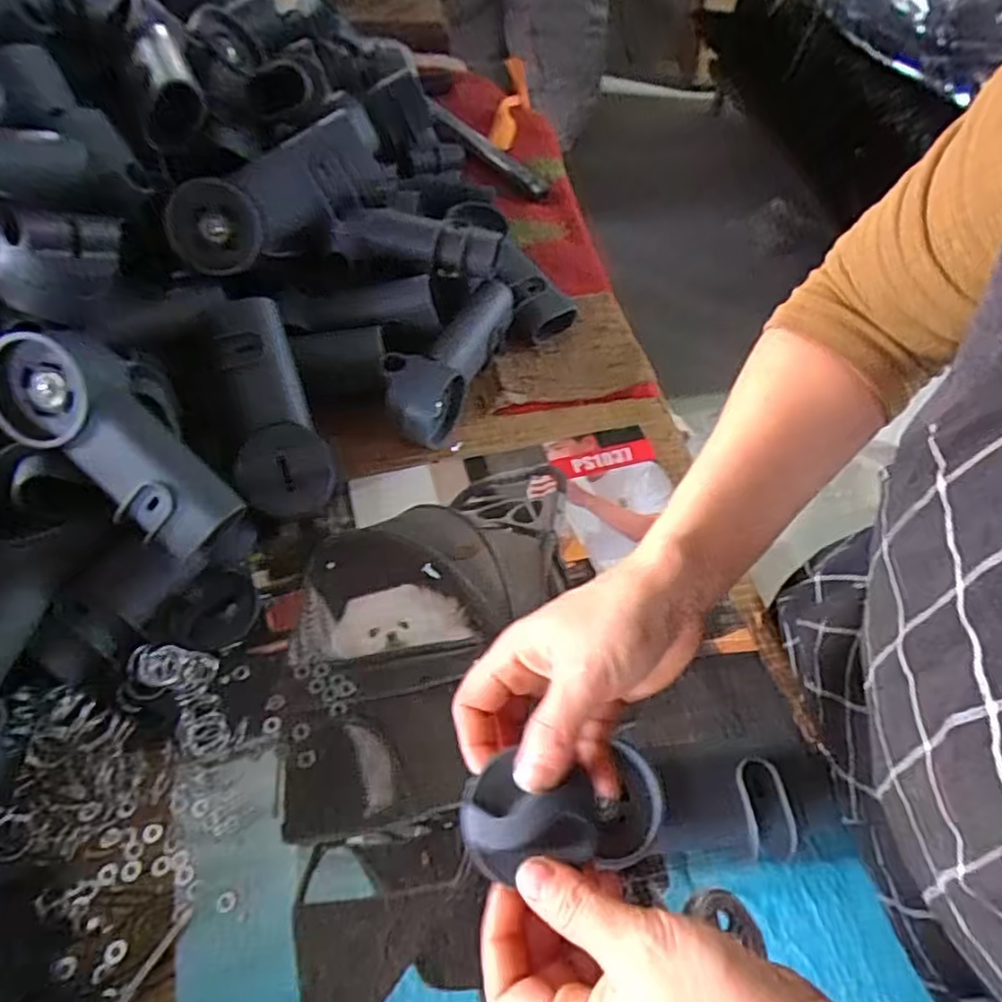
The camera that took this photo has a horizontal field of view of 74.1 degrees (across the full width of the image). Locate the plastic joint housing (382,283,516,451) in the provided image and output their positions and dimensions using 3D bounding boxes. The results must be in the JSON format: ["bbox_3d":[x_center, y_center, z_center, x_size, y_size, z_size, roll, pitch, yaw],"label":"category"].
[{"bbox_3d":[-0.035,-0.115,0.561,0.059,0.064,0.158,34,60,19],"label":"plastic joint housing"}]

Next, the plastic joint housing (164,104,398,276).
[{"bbox_3d":[-0.166,-0.232,0.507,0.175,0.070,0.035,-35,61,-22],"label":"plastic joint housing"}]

